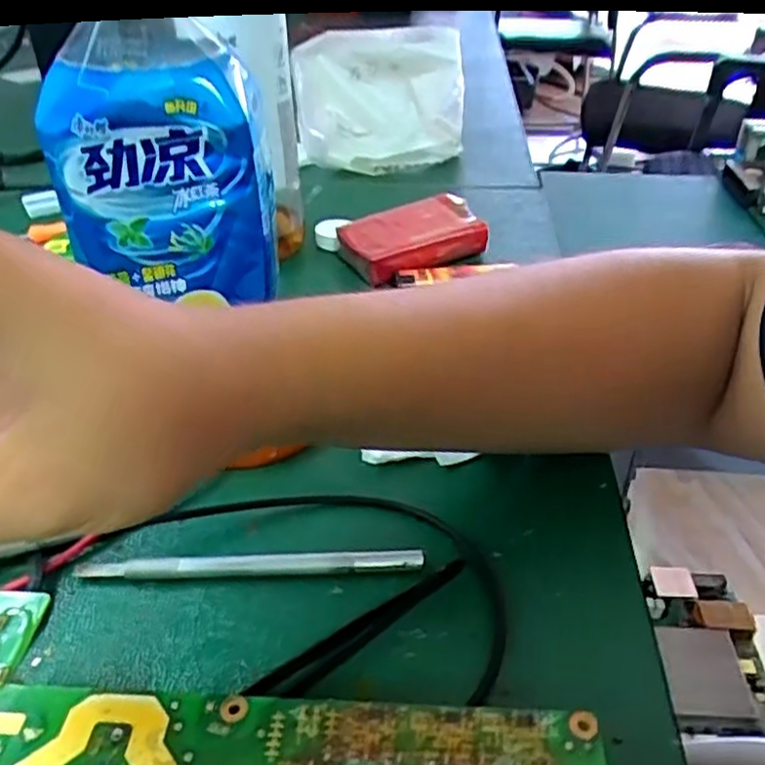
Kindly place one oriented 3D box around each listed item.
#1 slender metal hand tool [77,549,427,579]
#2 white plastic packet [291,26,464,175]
[{"bbox_3d":[-0.050,0.071,0.279,0.130,0.010,0.006,0,35,-2],"label":"slender metal hand tool"},{"bbox_3d":[-0.003,-0.227,0.592,0.133,0.113,0.063,2,35,2],"label":"white plastic packet"}]

